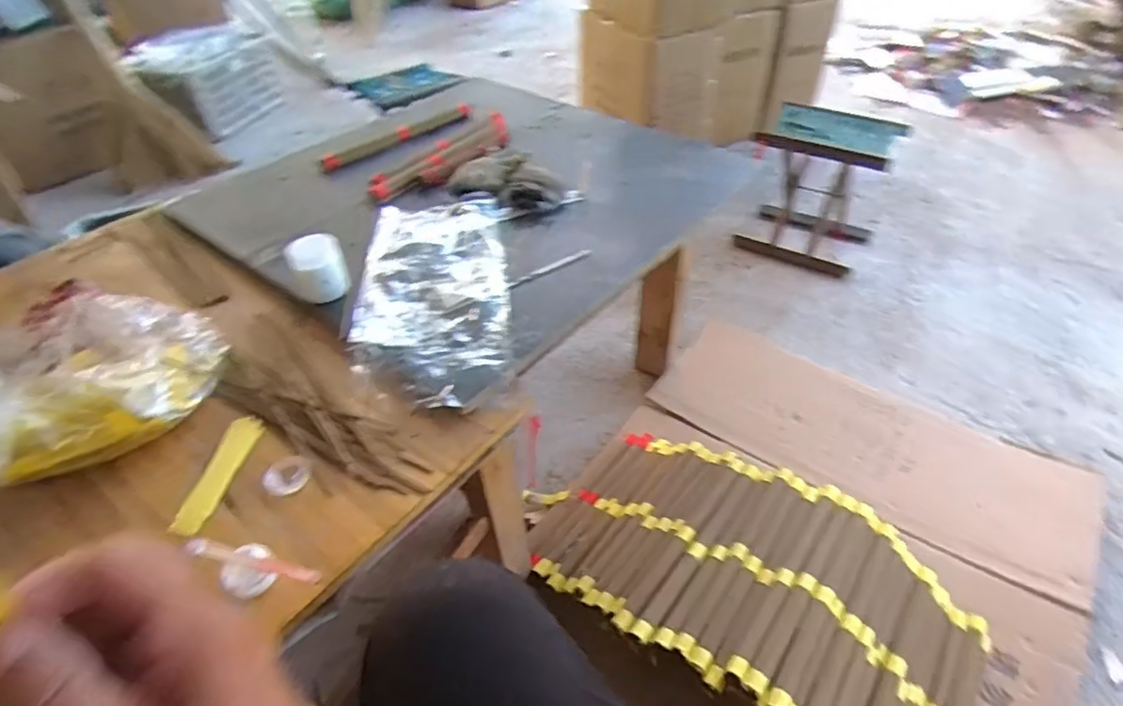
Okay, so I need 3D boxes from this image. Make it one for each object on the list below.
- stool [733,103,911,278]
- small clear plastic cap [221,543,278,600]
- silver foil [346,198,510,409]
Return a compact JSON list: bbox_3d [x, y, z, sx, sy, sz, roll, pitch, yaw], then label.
[{"bbox_3d":[0.629,-0.406,1.482,0.285,0.302,0.229,26,48,27],"label":"stool"},{"bbox_3d":[-0.253,0.179,0.487,0.039,0.019,0.040,-1,42,1],"label":"small clear plastic cap"},{"bbox_3d":[-0.155,-0.083,0.733,0.172,0.035,0.369,-5,42,-4],"label":"silver foil"}]

